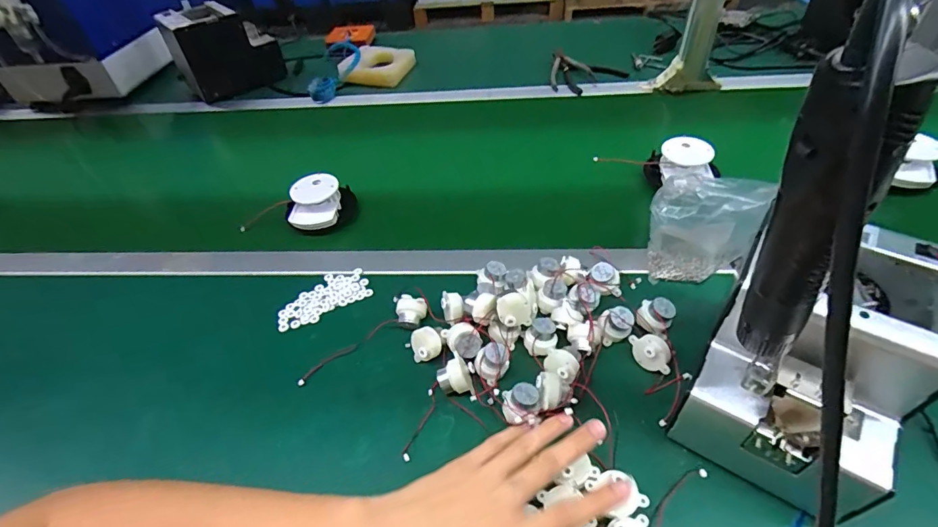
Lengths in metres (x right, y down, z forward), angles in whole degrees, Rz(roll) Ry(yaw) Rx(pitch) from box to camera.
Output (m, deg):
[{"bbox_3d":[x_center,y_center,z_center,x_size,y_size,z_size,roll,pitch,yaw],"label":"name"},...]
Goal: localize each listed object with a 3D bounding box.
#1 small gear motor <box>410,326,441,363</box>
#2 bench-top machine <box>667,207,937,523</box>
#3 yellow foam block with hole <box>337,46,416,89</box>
[{"bbox_3d":[-0.044,0.082,0.463,0.029,0.026,0.031,-16,78,-9],"label":"small gear motor"},{"bbox_3d":[0.258,0.076,0.354,0.125,0.152,0.164,25,55,26],"label":"bench-top machine"},{"bbox_3d":[-0.195,-0.431,0.983,0.146,0.032,0.160,-3,47,3],"label":"yellow foam block with hole"}]

